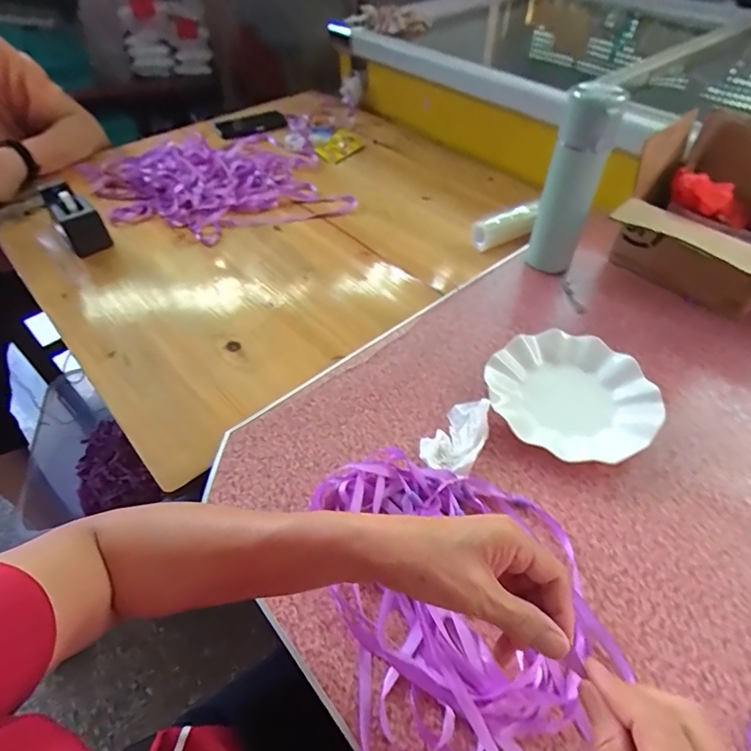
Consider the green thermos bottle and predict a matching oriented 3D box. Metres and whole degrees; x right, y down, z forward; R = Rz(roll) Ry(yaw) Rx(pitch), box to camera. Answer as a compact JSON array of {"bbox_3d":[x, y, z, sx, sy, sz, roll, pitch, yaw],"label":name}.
[{"bbox_3d":[0.262,-0.244,0.640,0.064,0.253,0.058,13,51,11],"label":"green thermos bottle"}]

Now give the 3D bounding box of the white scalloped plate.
[{"bbox_3d":[0.224,0.021,0.546,0.180,0.025,0.167,-1,50,1],"label":"white scalloped plate"}]

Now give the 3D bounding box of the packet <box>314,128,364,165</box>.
[{"bbox_3d":[-0.081,-0.499,1.034,0.060,0.011,0.091,45,79,-1],"label":"packet"}]

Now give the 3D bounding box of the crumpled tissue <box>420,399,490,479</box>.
[{"bbox_3d":[0.089,0.065,0.515,0.057,0.024,0.093,24,54,20],"label":"crumpled tissue"}]

